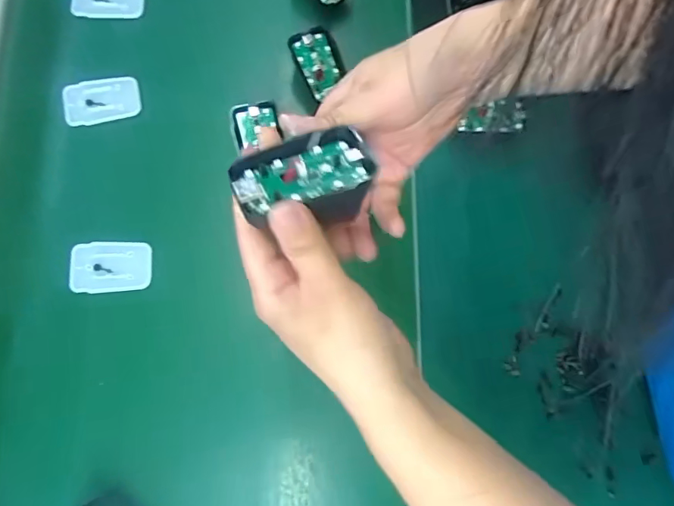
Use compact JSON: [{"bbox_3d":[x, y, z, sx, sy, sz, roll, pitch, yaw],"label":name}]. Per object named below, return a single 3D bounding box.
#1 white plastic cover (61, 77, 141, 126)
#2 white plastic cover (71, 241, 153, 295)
[{"bbox_3d":[-0.227,-0.146,0.452,0.069,0.012,0.044,-10,79,-7],"label":"white plastic cover"},{"bbox_3d":[-0.202,0.012,0.419,0.069,0.010,0.044,-5,78,-6],"label":"white plastic cover"}]

